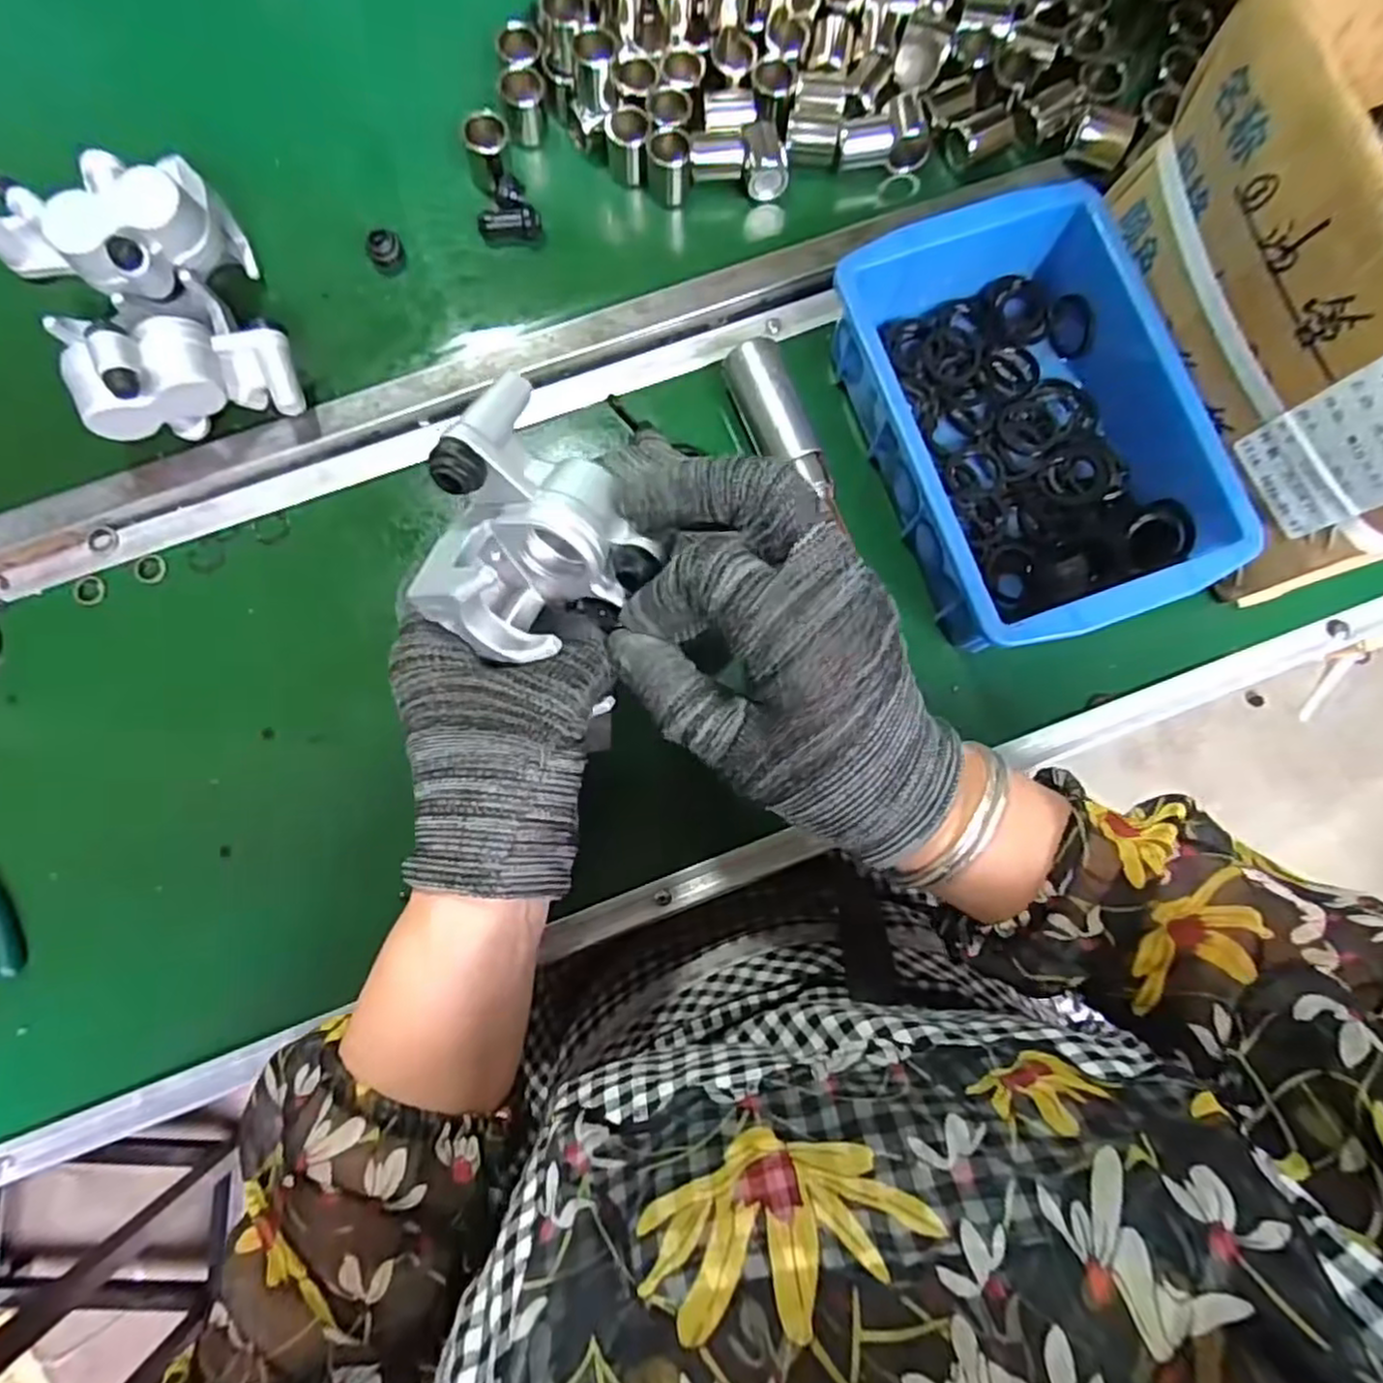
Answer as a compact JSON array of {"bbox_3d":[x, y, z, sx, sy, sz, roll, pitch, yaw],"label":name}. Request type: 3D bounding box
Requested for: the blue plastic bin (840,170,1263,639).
[{"bbox_3d":[0.167,-0.131,0.365,0.138,0.059,0.205,-19,84,-4],"label":"blue plastic bin"}]

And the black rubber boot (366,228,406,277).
[{"bbox_3d":[-0.164,-0.236,0.396,0.020,0.014,0.016,-29,85,-5],"label":"black rubber boot"}]

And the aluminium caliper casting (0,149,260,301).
[{"bbox_3d":[-0.278,-0.226,0.364,0.088,0.073,0.072,8,83,-1],"label":"aluminium caliper casting"}]

